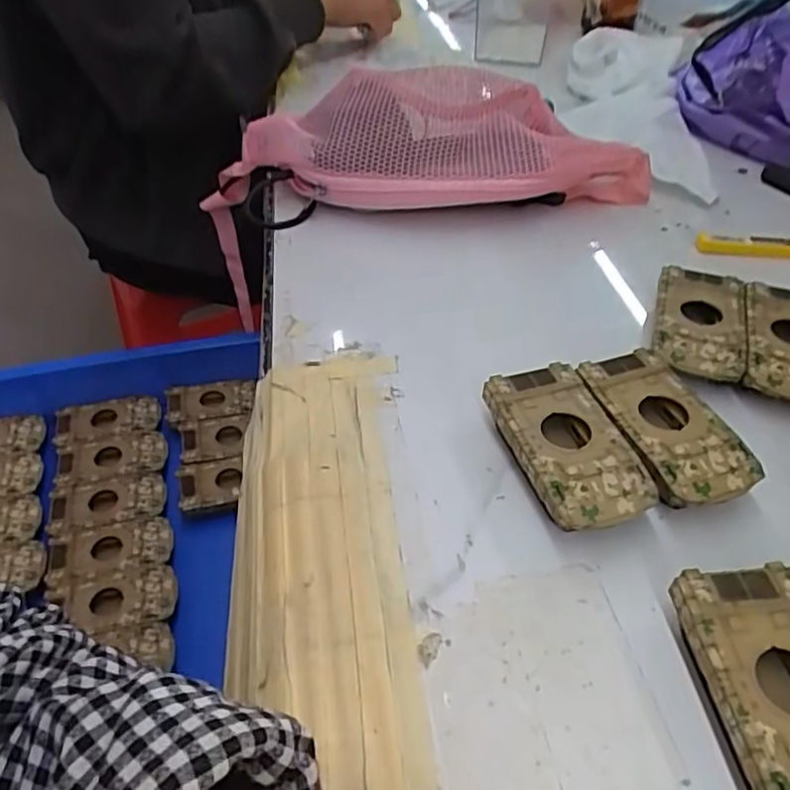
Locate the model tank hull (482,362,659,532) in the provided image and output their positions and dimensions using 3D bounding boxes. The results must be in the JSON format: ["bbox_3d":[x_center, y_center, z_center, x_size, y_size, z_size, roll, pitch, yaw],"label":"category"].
[{"bbox_3d":[0.085,0.028,0.324,0.052,0.026,0.095,-14,46,-13],"label":"model tank hull"}]

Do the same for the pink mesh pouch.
[{"bbox_3d":[0.031,-0.203,0.514,0.334,0.089,0.116,-4,44,-3],"label":"pink mesh pouch"}]

